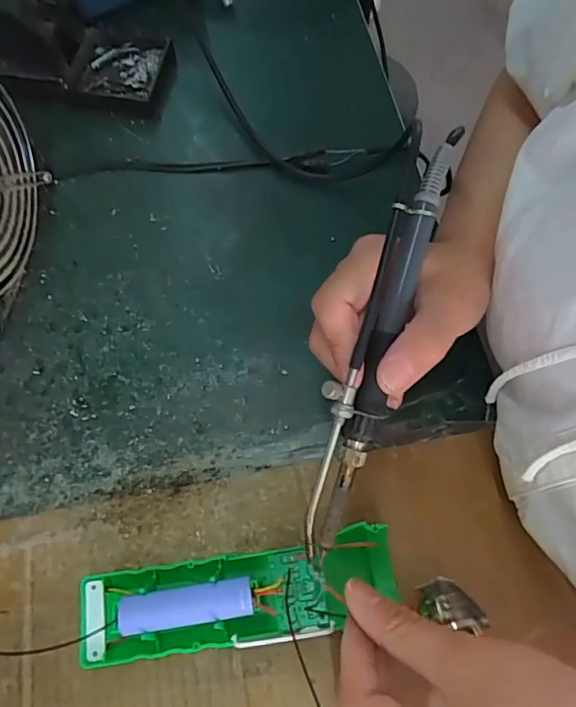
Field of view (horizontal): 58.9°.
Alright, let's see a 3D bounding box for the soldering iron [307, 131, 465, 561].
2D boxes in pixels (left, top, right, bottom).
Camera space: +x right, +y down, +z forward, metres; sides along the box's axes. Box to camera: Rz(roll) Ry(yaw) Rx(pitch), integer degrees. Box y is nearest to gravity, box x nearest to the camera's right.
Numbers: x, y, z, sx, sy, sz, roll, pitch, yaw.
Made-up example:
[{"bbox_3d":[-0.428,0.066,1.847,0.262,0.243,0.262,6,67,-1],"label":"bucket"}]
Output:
[{"bbox_3d":[0.040,-0.006,0.234,0.025,0.024,0.199,18,90,4],"label":"soldering iron"}]

